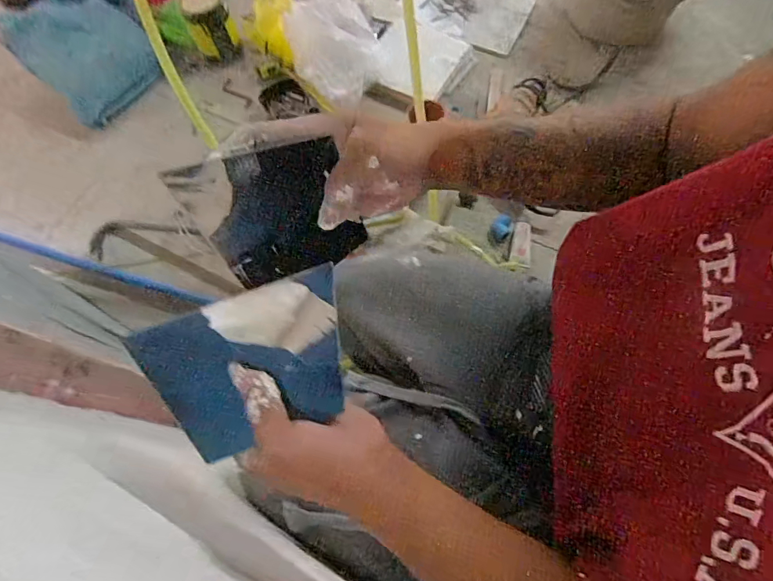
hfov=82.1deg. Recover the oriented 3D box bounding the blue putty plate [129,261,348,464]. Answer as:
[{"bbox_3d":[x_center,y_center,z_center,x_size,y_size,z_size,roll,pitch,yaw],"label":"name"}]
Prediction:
[{"bbox_3d":[-0.082,0.047,0.287,0.122,0.012,0.092,-20,93,-17],"label":"blue putty plate"}]

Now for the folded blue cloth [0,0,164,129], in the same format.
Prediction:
[{"bbox_3d":[-0.677,-0.558,1.008,0.263,0.069,0.296,-44,104,-4],"label":"folded blue cloth"}]

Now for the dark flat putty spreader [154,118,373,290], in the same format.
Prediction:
[{"bbox_3d":[-0.069,-0.051,0.290,0.095,0.108,0.008,-29,52,-8],"label":"dark flat putty spreader"}]

